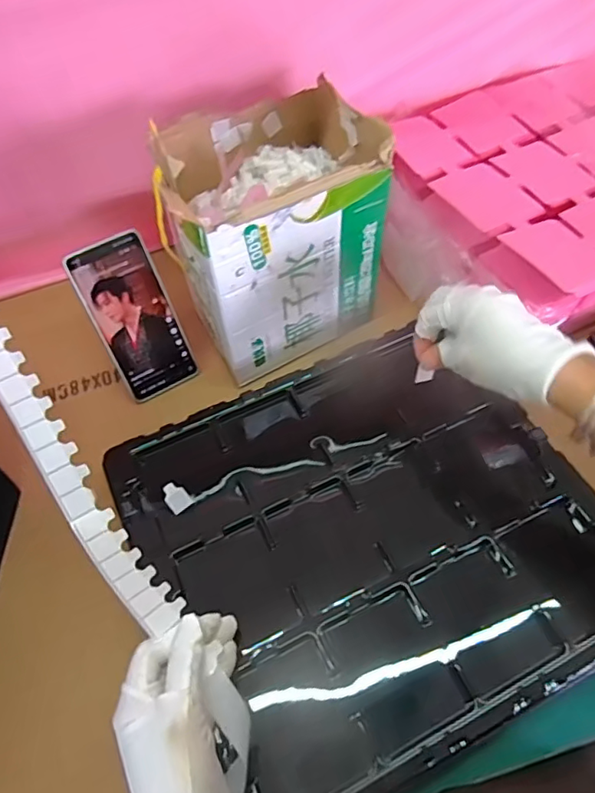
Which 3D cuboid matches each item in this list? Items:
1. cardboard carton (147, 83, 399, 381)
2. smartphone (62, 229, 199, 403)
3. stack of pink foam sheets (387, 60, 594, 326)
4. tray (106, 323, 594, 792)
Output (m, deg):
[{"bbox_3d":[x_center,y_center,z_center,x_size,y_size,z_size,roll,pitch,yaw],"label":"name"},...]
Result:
[{"bbox_3d":[-0.030,-0.164,0.559,0.194,0.203,0.160,-30,62,-17],"label":"cardboard carton"},{"bbox_3d":[-0.164,-0.078,0.564,0.076,0.162,0.007,-28,29,-15],"label":"smartphone"},{"bbox_3d":[0.295,-0.230,0.619,0.362,0.087,0.293,-22,60,-12],"label":"stack of pink foam sheets"},{"bbox_3d":[0.065,0.119,0.492,0.371,0.065,0.333,-24,60,-13],"label":"tray"}]

